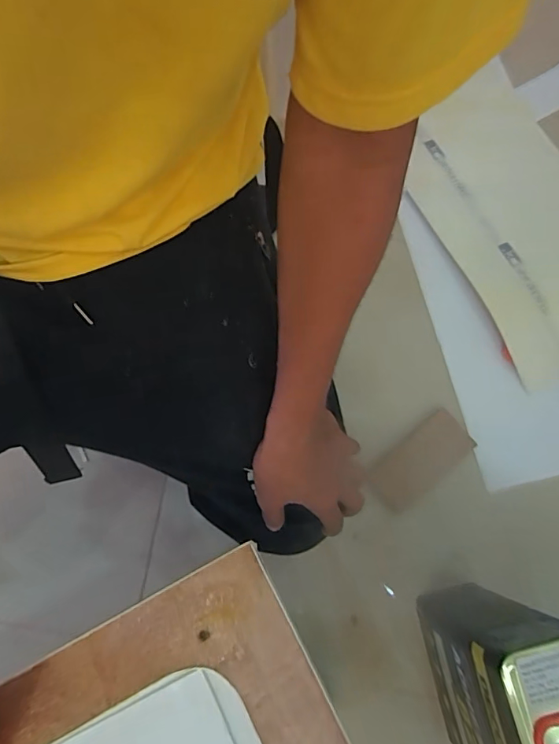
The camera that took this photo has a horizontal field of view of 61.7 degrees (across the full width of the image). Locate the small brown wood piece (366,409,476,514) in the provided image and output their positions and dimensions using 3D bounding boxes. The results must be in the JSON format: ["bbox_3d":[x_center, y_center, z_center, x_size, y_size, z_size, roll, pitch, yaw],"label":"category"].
[{"bbox_3d":[0.185,0.119,0.619,0.138,0.009,0.066,-43,74,0],"label":"small brown wood piece"}]

